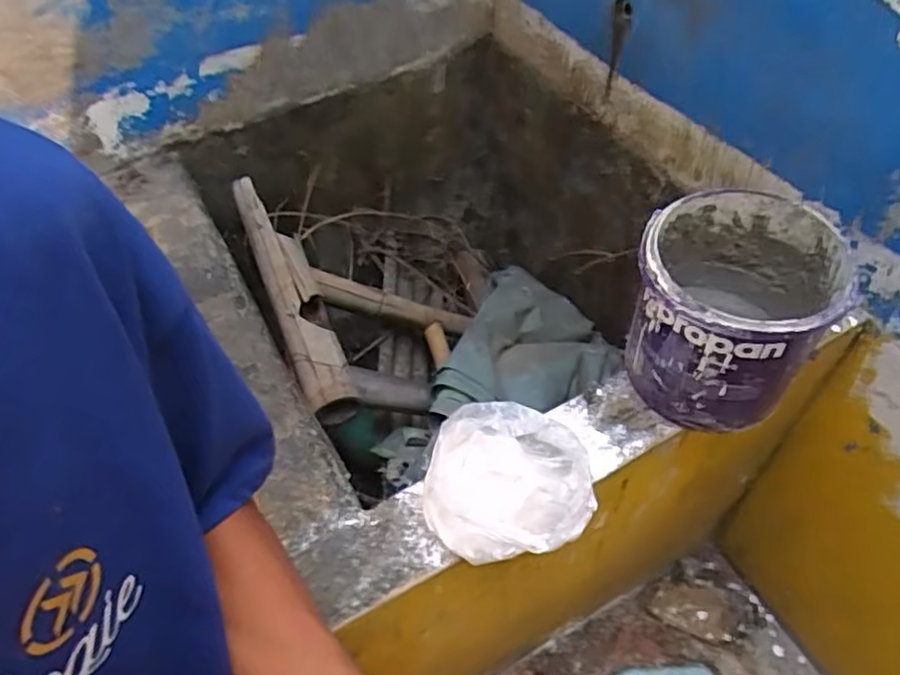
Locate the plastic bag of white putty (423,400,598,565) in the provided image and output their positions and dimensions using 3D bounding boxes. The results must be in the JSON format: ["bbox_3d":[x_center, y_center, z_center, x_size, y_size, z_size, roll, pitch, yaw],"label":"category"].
[{"bbox_3d":[0.057,0.142,0.631,0.148,0.065,0.142,12,55,12],"label":"plastic bag of white putty"}]

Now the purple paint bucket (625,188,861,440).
[{"bbox_3d":[0.282,-0.028,0.674,0.175,0.174,0.177,-2,53,2],"label":"purple paint bucket"}]

